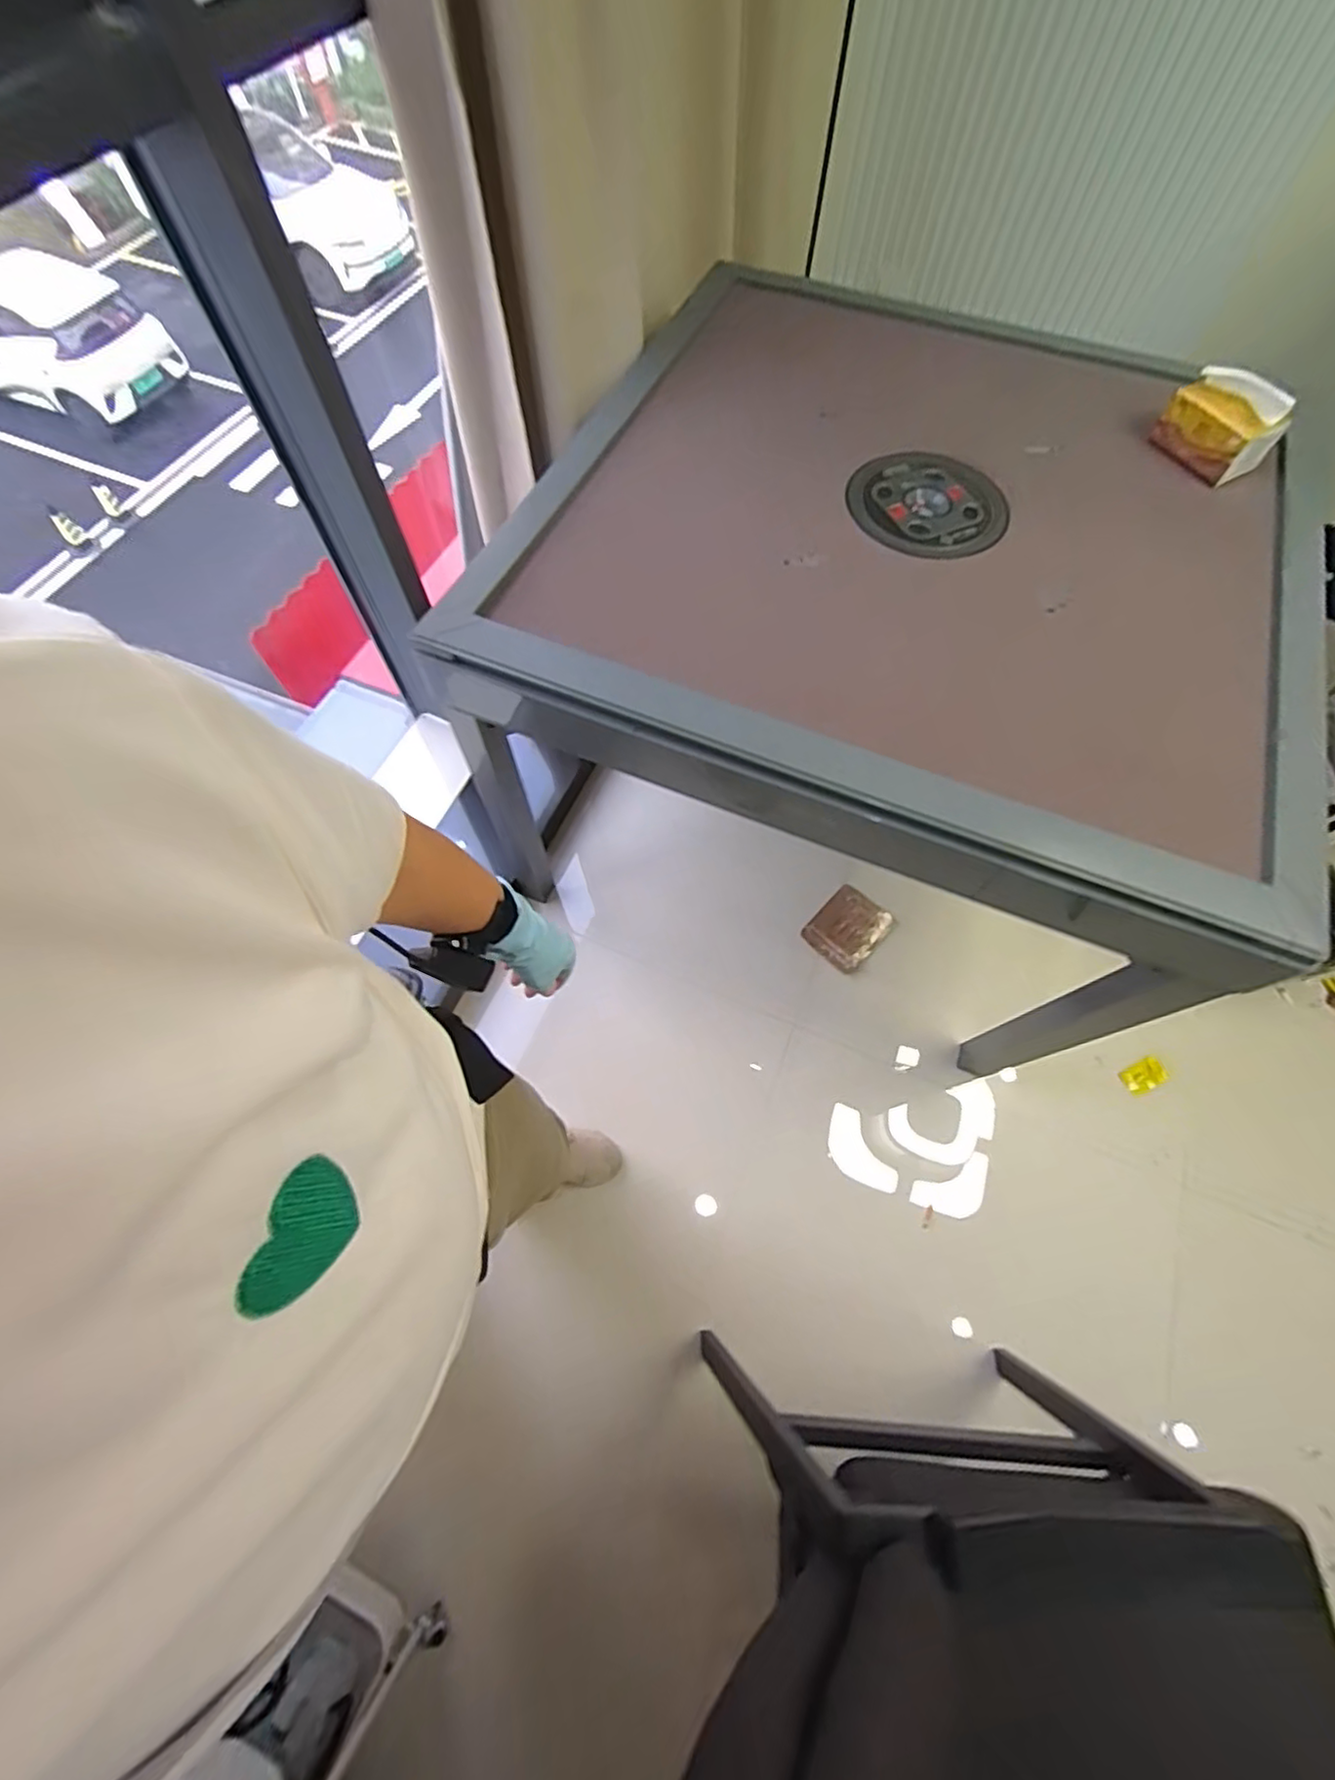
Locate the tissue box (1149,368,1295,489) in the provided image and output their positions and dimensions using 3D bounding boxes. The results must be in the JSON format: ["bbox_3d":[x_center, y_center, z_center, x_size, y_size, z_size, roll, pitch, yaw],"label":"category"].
[{"bbox_3d":[0.820,-0.686,0.948,0.083,0.097,0.146,-24,68,-11],"label":"tissue box"}]

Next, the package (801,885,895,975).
[{"bbox_3d":[0.420,0.088,1.489,0.185,0.023,0.149,-41,72,-17],"label":"package"}]

